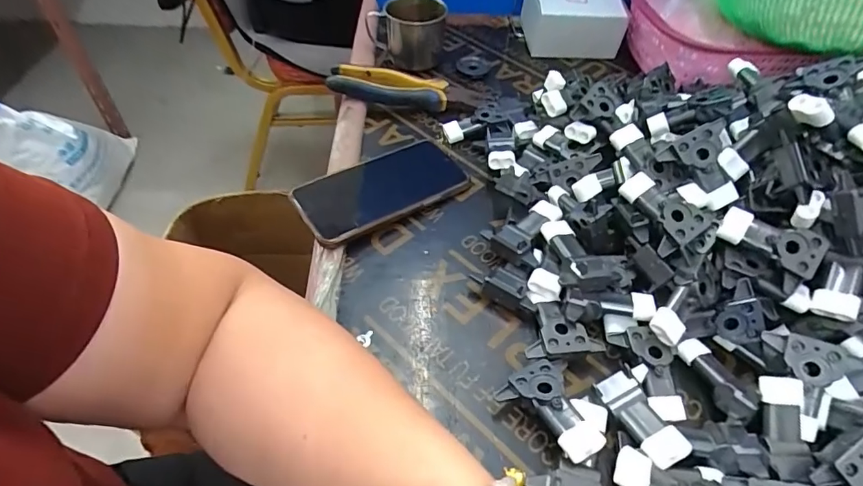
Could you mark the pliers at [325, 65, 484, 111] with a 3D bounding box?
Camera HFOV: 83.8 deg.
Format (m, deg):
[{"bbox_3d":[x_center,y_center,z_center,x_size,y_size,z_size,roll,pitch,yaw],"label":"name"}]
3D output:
[{"bbox_3d":[-0.028,-0.177,0.562,0.181,0.034,0.045,5,49,0],"label":"pliers"}]

